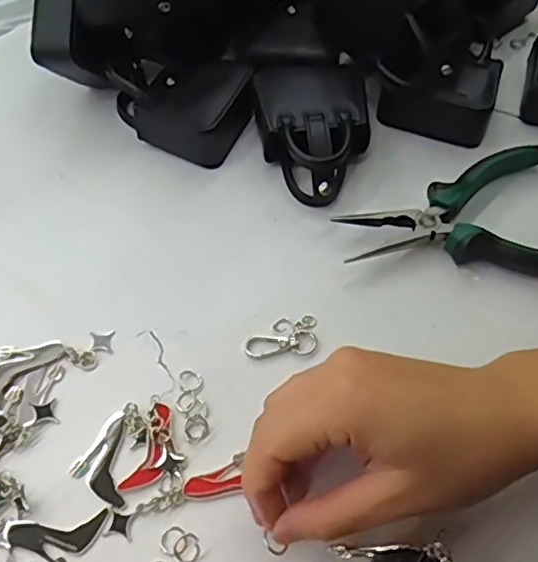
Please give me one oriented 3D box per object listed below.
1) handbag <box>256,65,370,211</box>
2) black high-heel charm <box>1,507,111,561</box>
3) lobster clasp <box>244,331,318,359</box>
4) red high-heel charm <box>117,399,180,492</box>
[{"bbox_3d":[0.029,-0.105,0.417,0.074,0.037,0.112,5,56,2],"label":"handbag"},{"bbox_3d":[-0.101,0.124,0.287,0.049,0.004,0.026,-6,57,-5],"label":"black high-heel charm"},{"bbox_3d":[0.007,0.036,0.343,0.042,0.004,0.015,-2,56,-2],"label":"lobster clasp"},{"bbox_3d":[-0.058,0.085,0.310,0.021,0.005,0.047,16,57,9],"label":"red high-heel charm"}]

